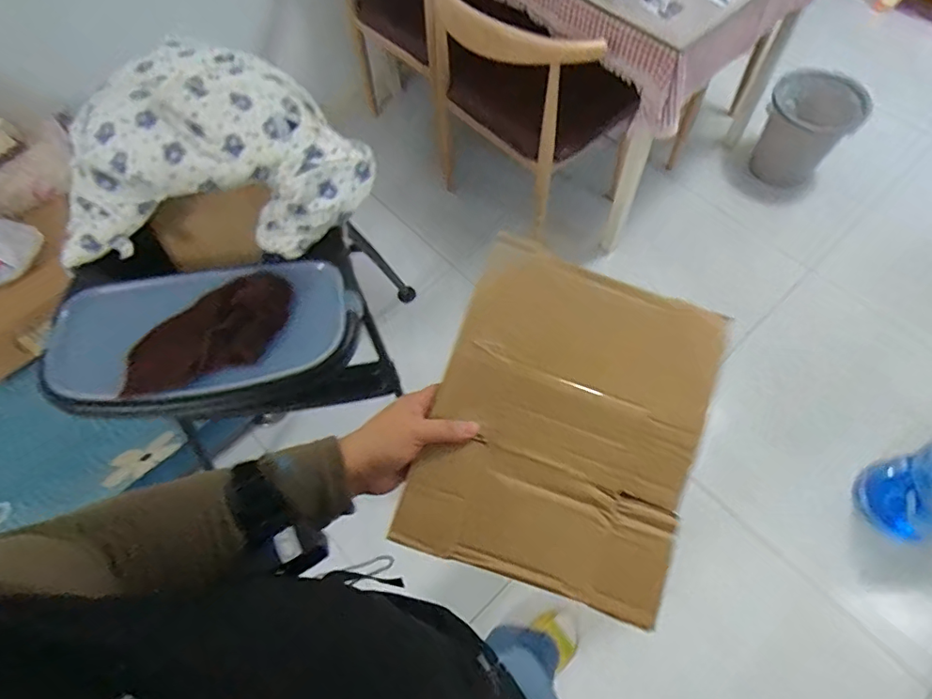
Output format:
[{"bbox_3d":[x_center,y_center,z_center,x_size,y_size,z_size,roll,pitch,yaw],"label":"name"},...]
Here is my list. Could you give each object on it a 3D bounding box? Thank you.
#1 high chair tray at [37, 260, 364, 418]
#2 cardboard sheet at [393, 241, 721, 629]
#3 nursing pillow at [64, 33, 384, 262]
[{"bbox_3d":[-0.381,-0.023,0.787,0.438,0.080,0.226,-11,62,-3],"label":"high chair tray"},{"bbox_3d":[0.092,0.066,0.478,0.232,0.014,0.279,20,81,-1],"label":"cardboard sheet"},{"bbox_3d":[-0.400,-0.294,0.813,0.488,0.200,0.259,-11,62,-3],"label":"nursing pillow"}]

